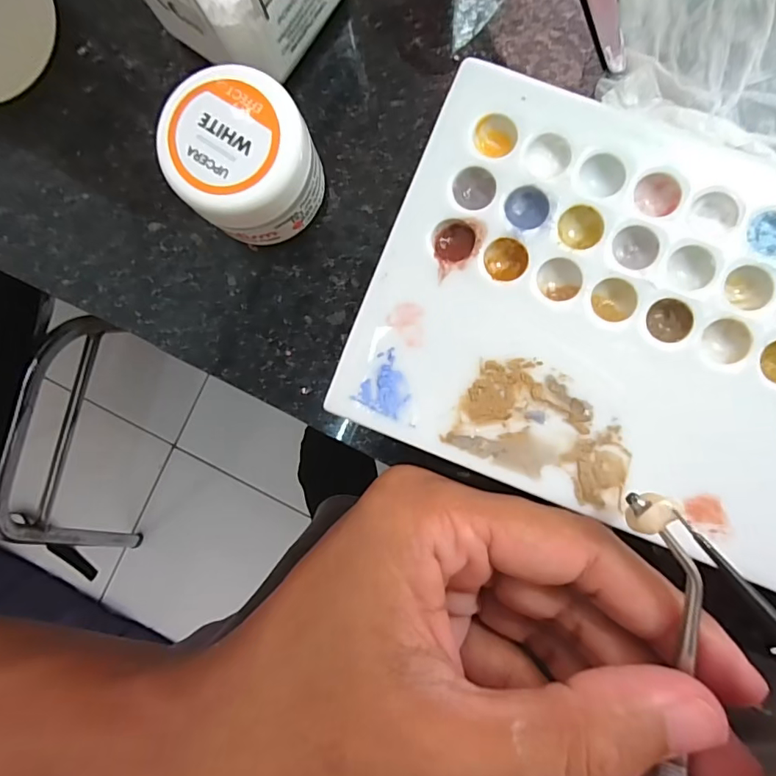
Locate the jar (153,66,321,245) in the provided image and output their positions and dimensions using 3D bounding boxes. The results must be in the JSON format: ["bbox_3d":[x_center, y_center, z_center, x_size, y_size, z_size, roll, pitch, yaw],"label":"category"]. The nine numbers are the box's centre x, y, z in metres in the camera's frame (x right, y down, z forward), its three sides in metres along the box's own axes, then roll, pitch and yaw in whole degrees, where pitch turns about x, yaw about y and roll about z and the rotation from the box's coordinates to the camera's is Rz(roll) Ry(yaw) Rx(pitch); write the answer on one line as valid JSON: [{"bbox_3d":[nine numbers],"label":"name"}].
[{"bbox_3d":[-0.033,-0.054,0.121,0.032,0.030,0.031,0,88,5],"label":"jar"}]

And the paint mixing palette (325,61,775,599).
[{"bbox_3d":[0.073,-0.015,0.119,0.151,0.009,0.103,22,90,5],"label":"paint mixing palette"}]

